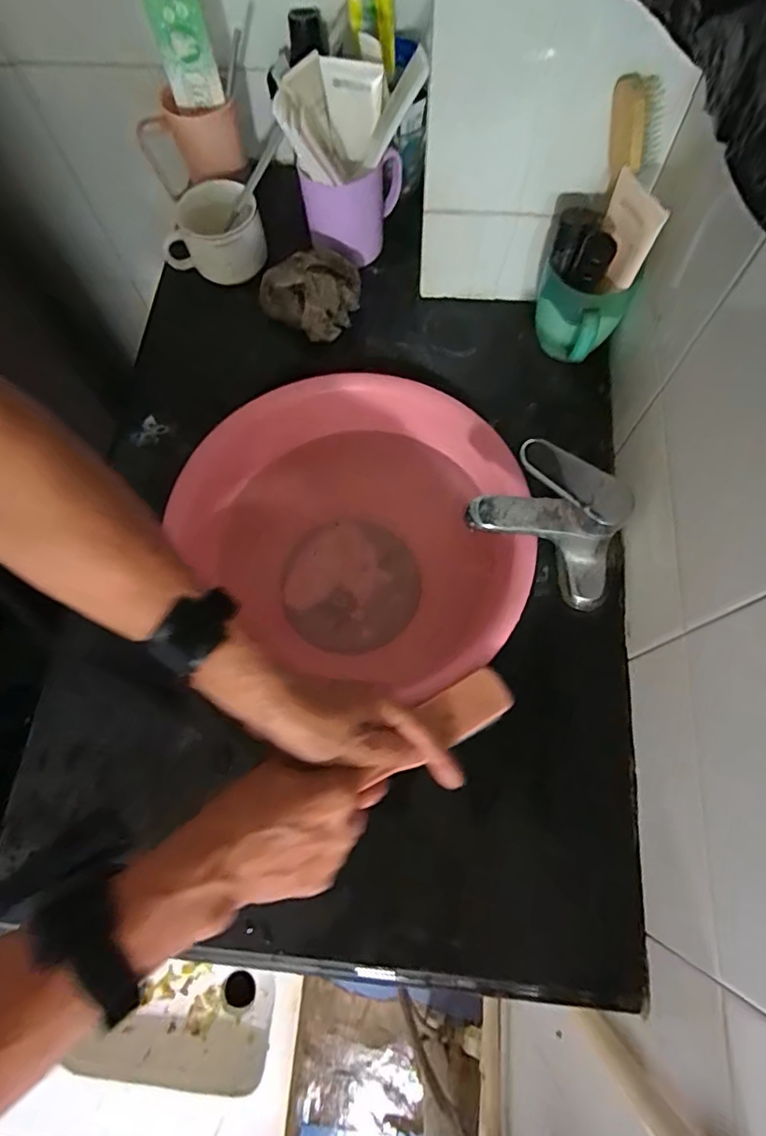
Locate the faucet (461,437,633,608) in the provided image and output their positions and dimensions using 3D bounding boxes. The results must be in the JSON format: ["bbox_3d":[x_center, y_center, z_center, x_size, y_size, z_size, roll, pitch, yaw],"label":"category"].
[{"bbox_3d":[0.146,-0.040,0.458,0.133,0.088,0.086,31,73,12],"label":"faucet"}]

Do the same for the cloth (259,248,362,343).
[{"bbox_3d":[-0.076,-0.303,0.585,0.097,0.061,0.089,35,74,14],"label":"cloth"}]

